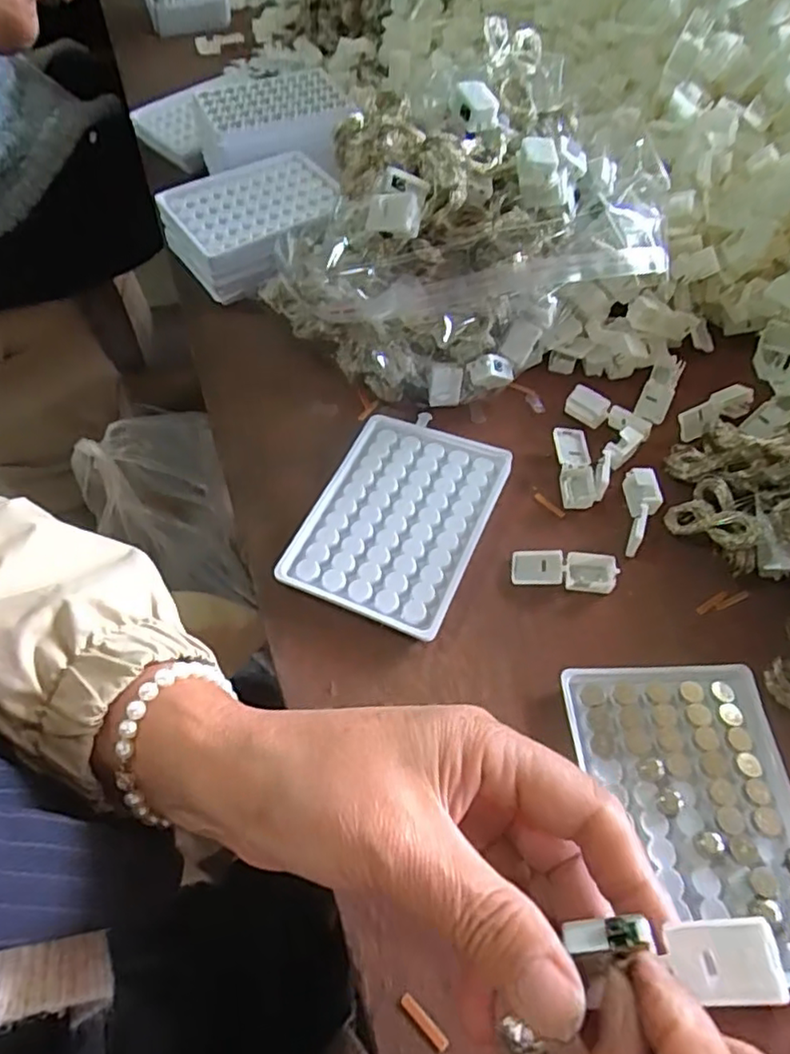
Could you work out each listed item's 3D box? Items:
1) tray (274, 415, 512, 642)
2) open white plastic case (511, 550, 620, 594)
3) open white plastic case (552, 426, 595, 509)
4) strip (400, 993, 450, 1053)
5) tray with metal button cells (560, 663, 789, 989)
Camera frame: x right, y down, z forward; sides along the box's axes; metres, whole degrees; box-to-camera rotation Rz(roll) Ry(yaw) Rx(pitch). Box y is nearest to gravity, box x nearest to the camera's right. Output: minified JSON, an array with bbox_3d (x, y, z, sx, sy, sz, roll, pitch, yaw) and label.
[{"bbox_3d":[0.002,-0.006,0.369,0.098,0.014,0.127,19,59,15],"label":"tray"},{"bbox_3d":[0.092,0.023,0.351,0.054,0.010,0.020,6,57,7],"label":"open white plastic case"},{"bbox_3d":[0.111,-0.037,0.392,0.021,0.011,0.055,-2,56,2],"label":"open white plastic case"},{"bbox_3d":[0.011,0.190,0.244,0.005,0.004,0.023,-40,63,-21],"label":"strip"},{"bbox_3d":[0.133,0.123,0.281,0.089,0.008,0.127,-5,56,0],"label":"tray with metal button cells"}]

